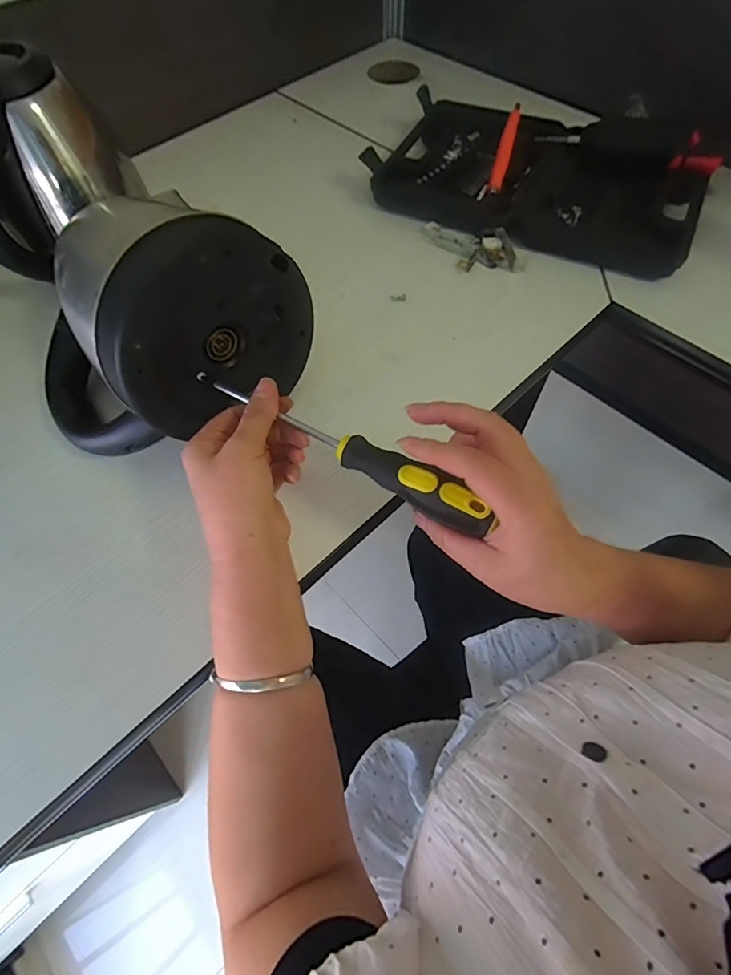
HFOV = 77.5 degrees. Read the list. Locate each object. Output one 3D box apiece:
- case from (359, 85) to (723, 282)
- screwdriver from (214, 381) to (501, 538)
[{"bbox_3d":[0.191,-0.358,0.515,0.351,0.044,0.214,24,66,14],"label":"case"},{"bbox_3d":[-0.012,-0.027,0.288,0.199,0.021,0.021,29,67,21],"label":"screwdriver"}]

